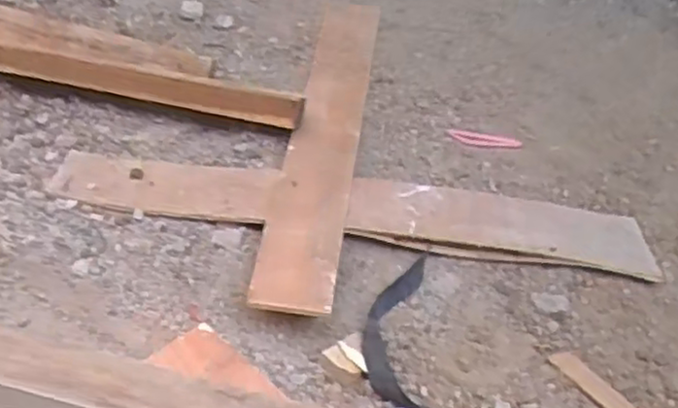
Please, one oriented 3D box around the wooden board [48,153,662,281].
[{"bbox_3d":[0.020,0.003,0.858,0.685,0.029,0.107,7,43,0],"label":"wooden board"}]

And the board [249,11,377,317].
[{"bbox_3d":[-0.012,-0.118,0.981,0.087,0.020,0.698,5,38,3],"label":"board"}]

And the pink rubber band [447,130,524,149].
[{"bbox_3d":[0.202,-0.087,1.011,0.101,0.004,0.029,9,43,2],"label":"pink rubber band"}]

